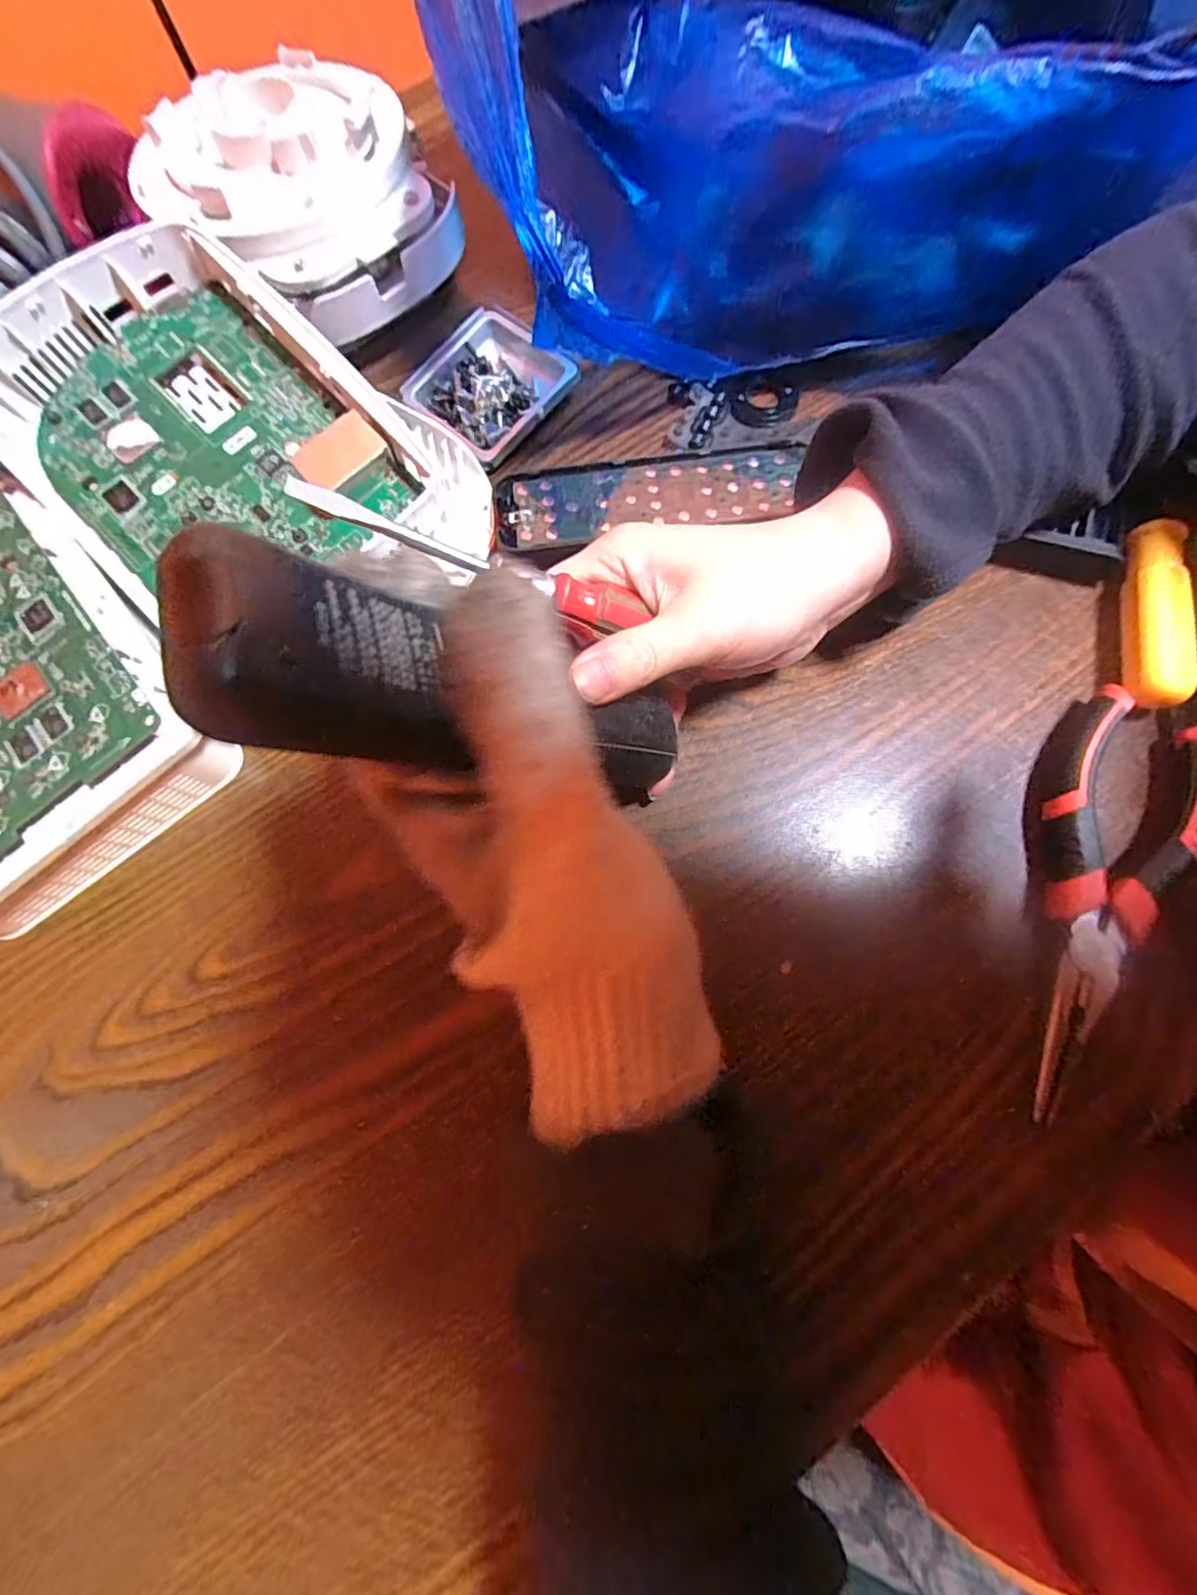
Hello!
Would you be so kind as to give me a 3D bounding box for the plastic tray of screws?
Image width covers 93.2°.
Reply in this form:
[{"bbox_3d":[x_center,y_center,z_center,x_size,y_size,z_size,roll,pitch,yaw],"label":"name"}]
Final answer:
[{"bbox_3d":[-0.055,-0.212,0.290,0.068,0.019,0.074,-41,76,-10],"label":"plastic tray of screws"}]

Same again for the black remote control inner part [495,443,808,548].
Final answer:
[{"bbox_3d":[0.022,-0.138,0.263,0.137,0.011,0.040,-7,72,0],"label":"black remote control inner part"}]

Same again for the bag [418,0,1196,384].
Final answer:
[{"bbox_3d":[0.117,-0.321,0.231,0.356,0.185,0.222,-10,72,-1],"label":"bag"}]

